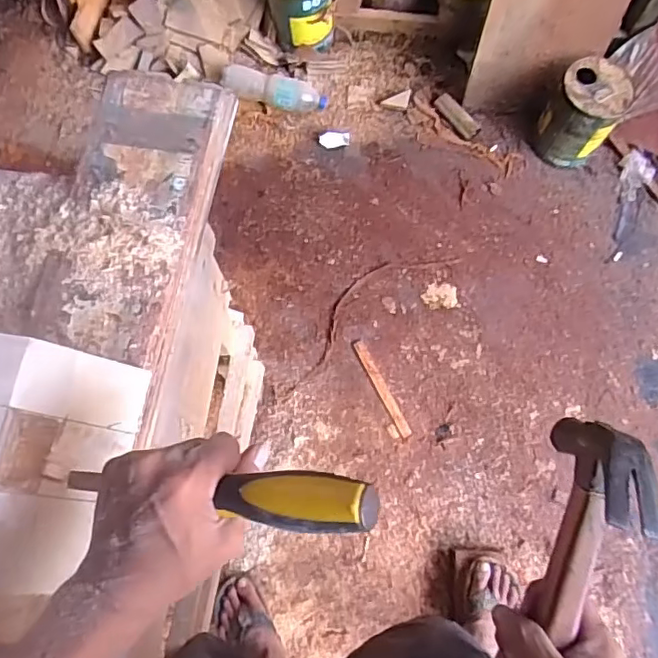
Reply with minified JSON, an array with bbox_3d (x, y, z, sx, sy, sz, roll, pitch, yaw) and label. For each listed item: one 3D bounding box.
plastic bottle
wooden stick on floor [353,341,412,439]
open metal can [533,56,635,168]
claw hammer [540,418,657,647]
[{"bbox_3d":[-0.145,-0.618,1.482,0.275,0.070,0.069,9,72,2],"label":"plastic bottle"},{"bbox_3d":[0.121,0.134,1.304,0.028,0.008,0.240,-26,74,-9],"label":"wooden stick on floor"},{"bbox_3d":[0.623,-0.529,1.418,0.168,0.212,0.174,34,75,10],"label":"open metal can"},{"bbox_3d":[0.152,0.199,0.382,0.035,0.111,0.272,16,91,4],"label":"claw hammer"}]

